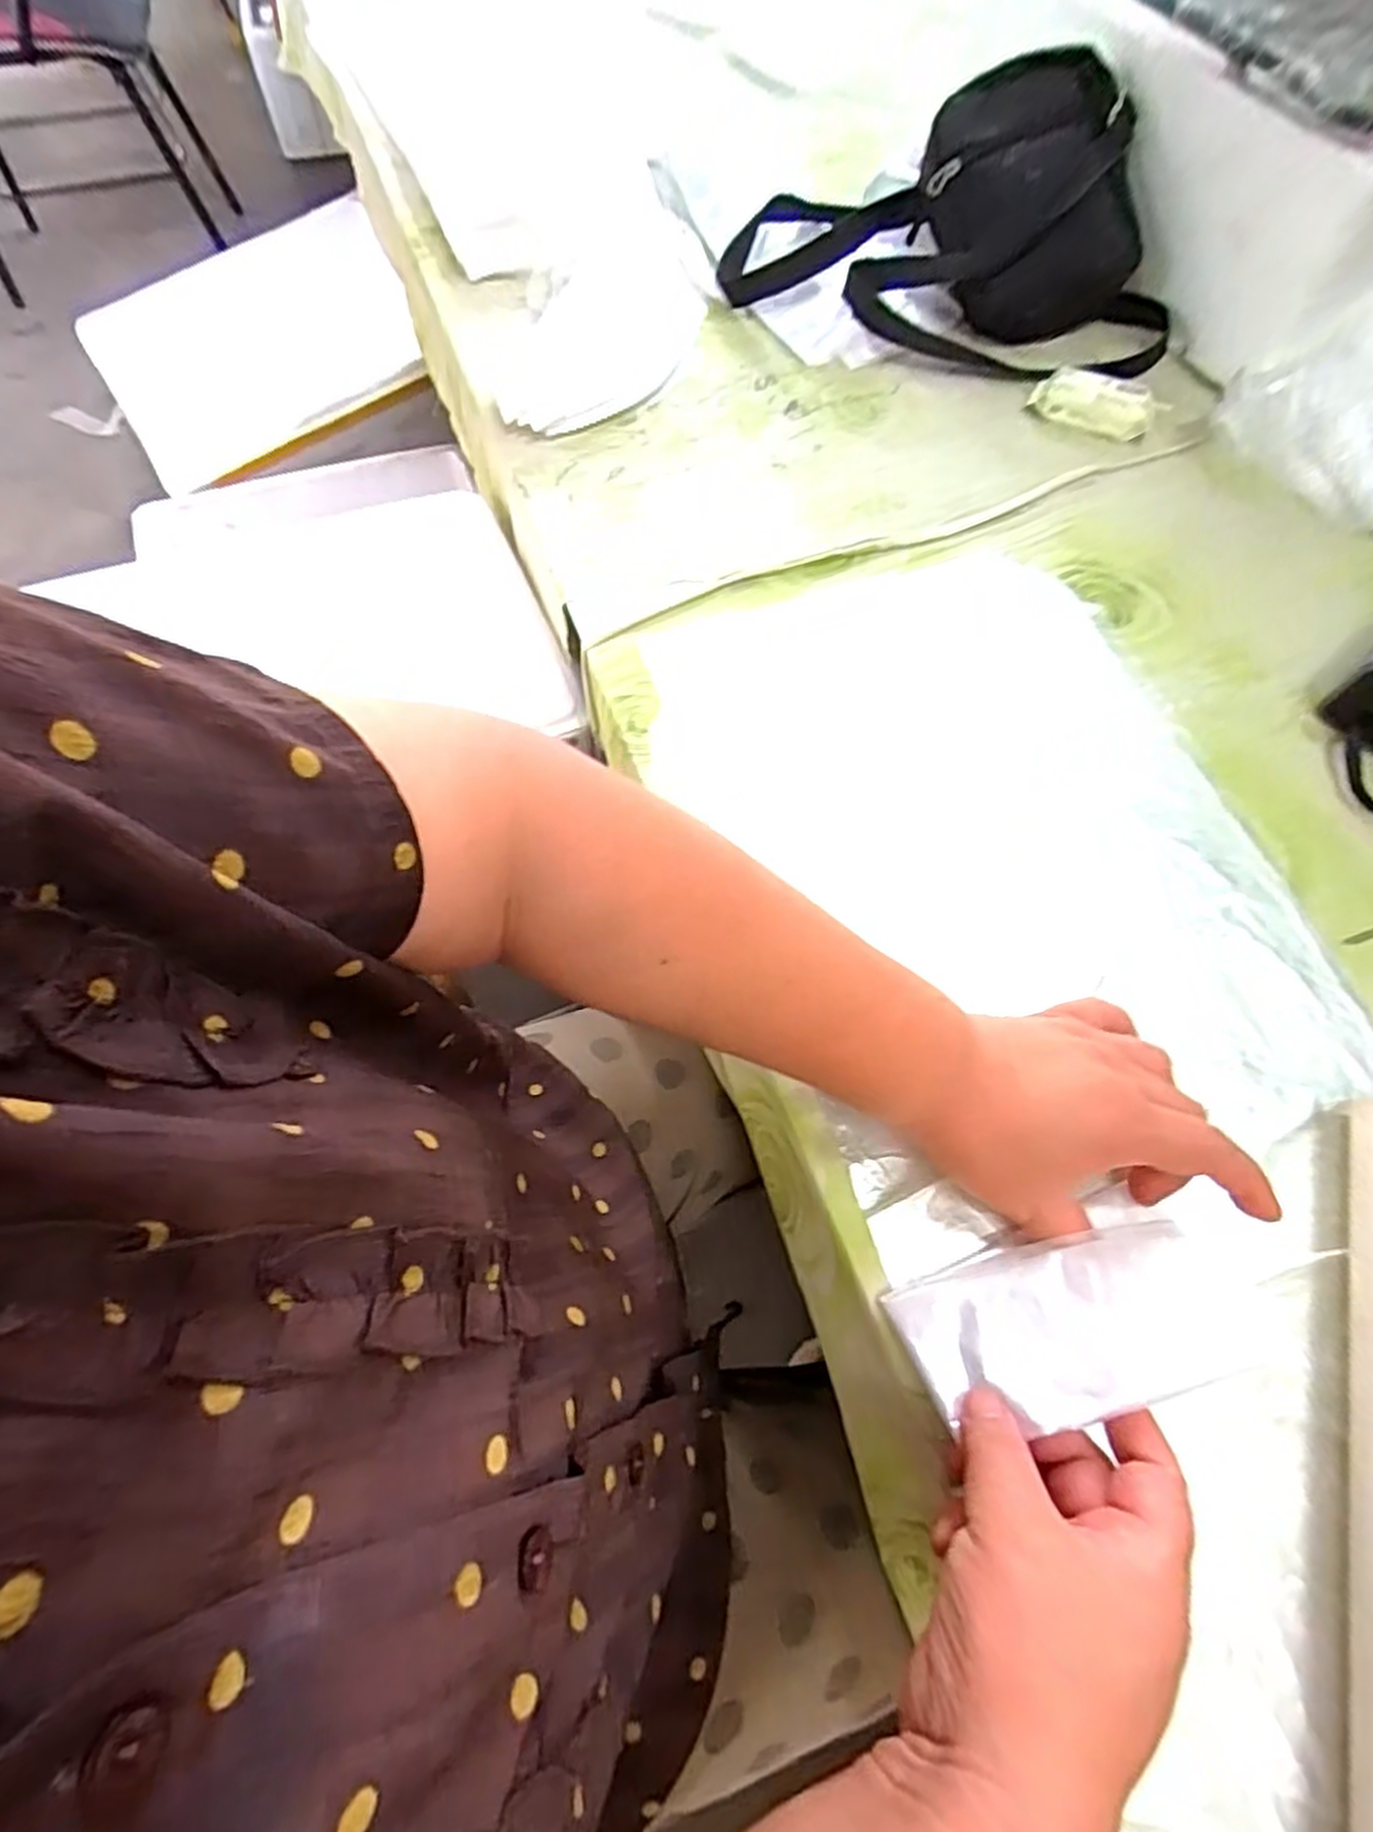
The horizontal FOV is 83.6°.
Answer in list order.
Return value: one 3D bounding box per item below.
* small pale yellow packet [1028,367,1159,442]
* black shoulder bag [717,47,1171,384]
[{"bbox_3d":[0.323,-0.408,0.608,0.092,0.020,0.061,28,67,12],"label":"small pale yellow packet"},{"bbox_3d":[0.222,-0.576,0.636,0.384,0.132,0.199,18,65,8],"label":"black shoulder bag"}]

